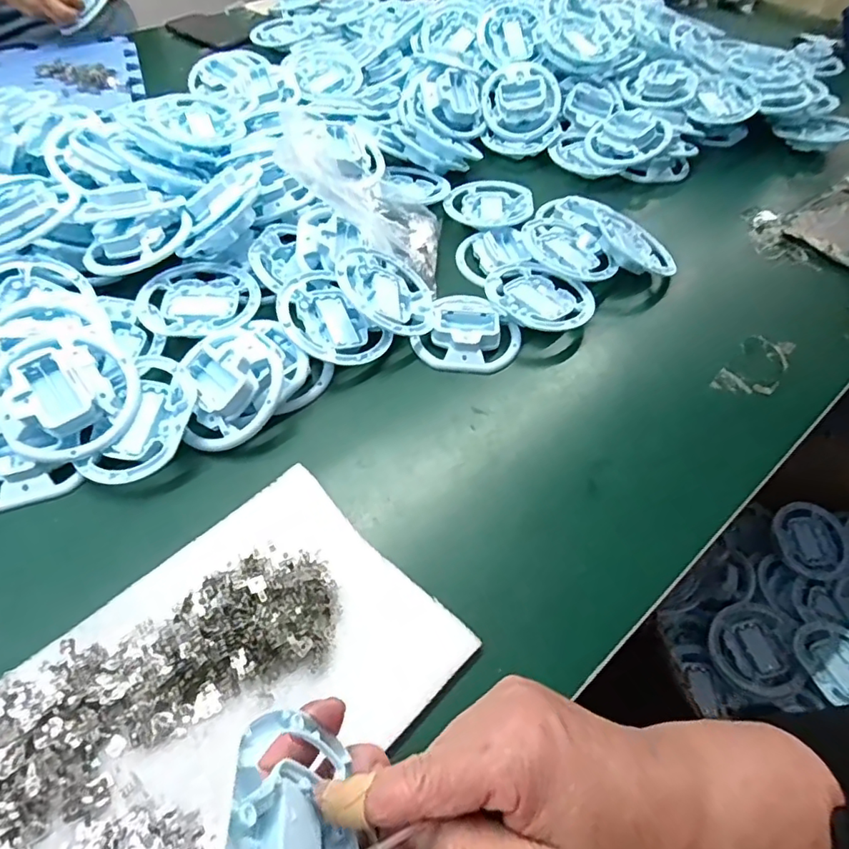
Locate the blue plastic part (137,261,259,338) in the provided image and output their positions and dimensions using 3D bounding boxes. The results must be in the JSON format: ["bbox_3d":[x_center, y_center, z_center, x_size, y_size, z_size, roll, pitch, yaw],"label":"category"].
[{"bbox_3d":[-0.205,-0.118,0.487,0.104,0.014,0.099,1,55,-1],"label":"blue plastic part"}]

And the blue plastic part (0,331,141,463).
[{"bbox_3d":[-0.273,-0.025,0.402,0.096,0.034,0.101,-31,80,-21],"label":"blue plastic part"}]

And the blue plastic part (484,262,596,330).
[{"bbox_3d":[0.112,-0.121,0.515,0.102,0.024,0.082,26,58,16],"label":"blue plastic part"}]

